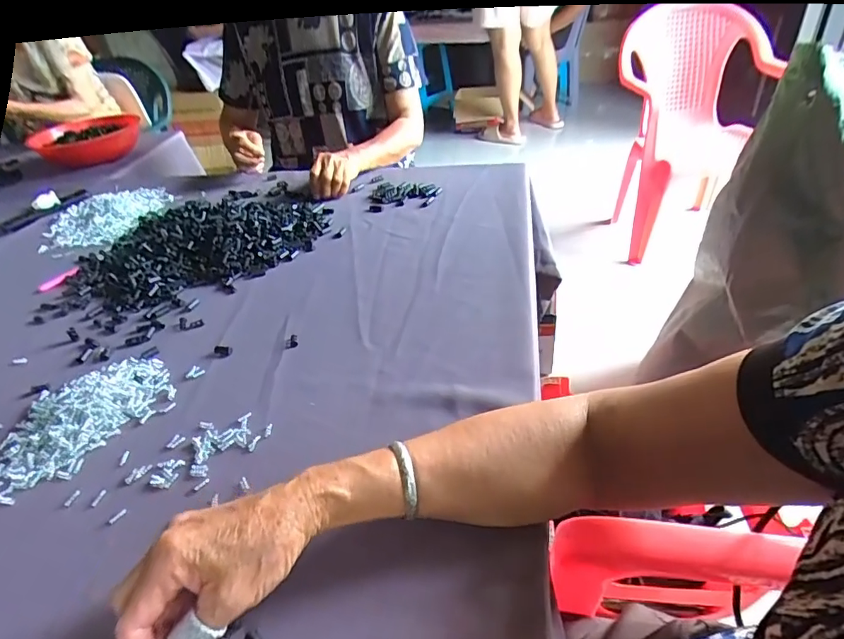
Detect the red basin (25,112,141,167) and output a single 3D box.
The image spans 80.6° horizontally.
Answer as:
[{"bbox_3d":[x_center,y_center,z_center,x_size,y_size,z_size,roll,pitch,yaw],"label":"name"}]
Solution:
[{"bbox_3d":[-0.781,-0.415,1.176,0.201,0.057,0.199,2,38,10],"label":"red basin"}]

